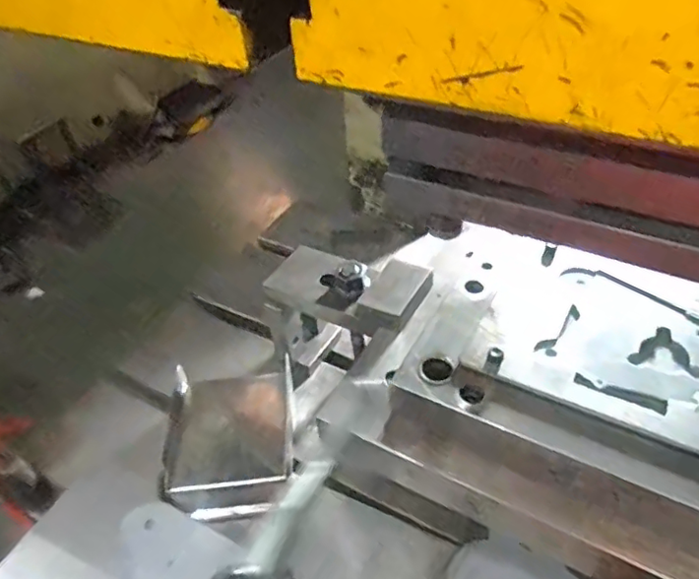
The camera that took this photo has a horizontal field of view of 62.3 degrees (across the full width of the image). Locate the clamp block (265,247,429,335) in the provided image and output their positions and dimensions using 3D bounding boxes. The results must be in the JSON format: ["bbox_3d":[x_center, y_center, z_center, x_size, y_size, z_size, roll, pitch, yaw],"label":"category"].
[{"bbox_3d":[-0.010,-0.005,0.637,0.185,0.053,0.088,17,47,22],"label":"clamp block"}]

